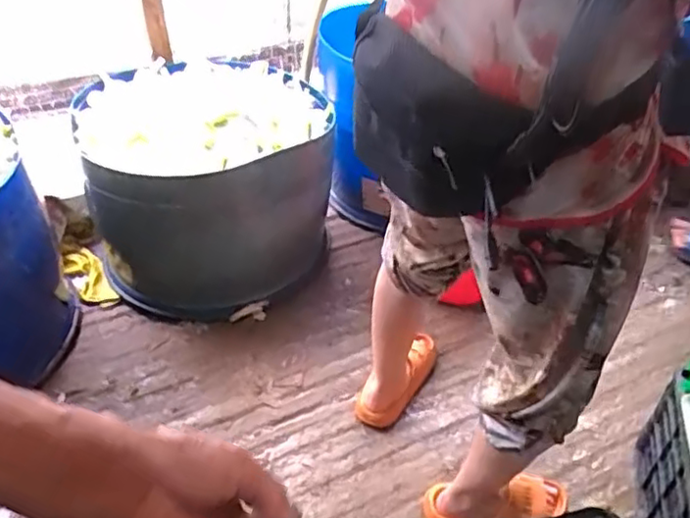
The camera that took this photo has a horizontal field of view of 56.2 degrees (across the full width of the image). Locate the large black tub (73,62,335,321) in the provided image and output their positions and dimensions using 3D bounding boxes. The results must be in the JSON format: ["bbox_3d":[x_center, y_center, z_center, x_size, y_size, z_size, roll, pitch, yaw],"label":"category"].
[{"bbox_3d":[-0.351,-0.177,1.545,0.539,0.382,0.506,1,42,-1],"label":"large black tub"}]

